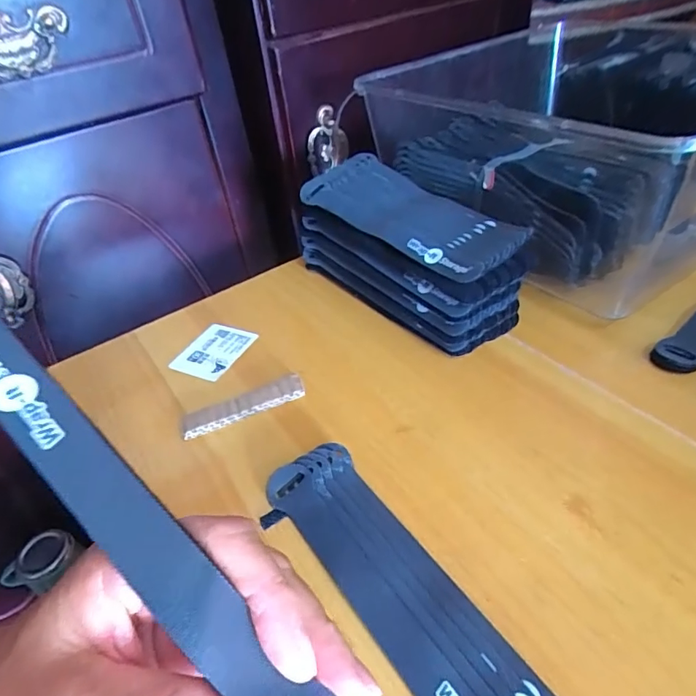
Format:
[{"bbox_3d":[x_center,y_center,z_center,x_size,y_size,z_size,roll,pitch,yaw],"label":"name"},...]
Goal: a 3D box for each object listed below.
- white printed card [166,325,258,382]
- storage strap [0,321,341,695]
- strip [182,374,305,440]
[{"bbox_3d":[-0.108,0.001,0.397,0.047,0.004,0.058,13,44,24],"label":"white printed card"},{"bbox_3d":[-0.067,0.051,0.148,0.194,0.009,0.021,42,57,14],"label":"storage strap"},{"bbox_3d":[-0.071,0.041,0.340,0.085,0.010,0.020,-21,41,-15],"label":"strip"}]

